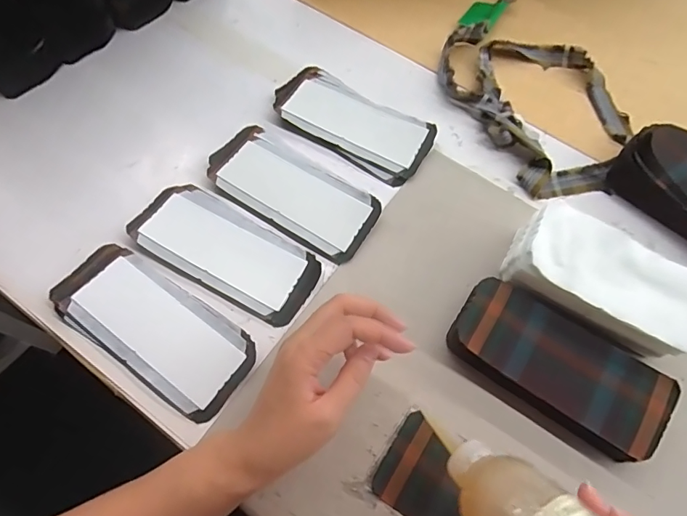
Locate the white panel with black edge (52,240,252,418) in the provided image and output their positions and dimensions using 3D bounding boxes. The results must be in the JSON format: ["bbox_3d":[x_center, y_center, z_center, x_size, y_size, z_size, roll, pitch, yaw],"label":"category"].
[{"bbox_3d":[-0.158,0.057,0.380,0.173,0.014,0.076,32,70,12],"label":"white panel with black edge"}]

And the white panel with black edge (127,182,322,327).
[{"bbox_3d":[-0.107,-0.008,0.412,0.171,0.009,0.078,31,69,11],"label":"white panel with black edge"}]

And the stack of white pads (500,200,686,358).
[{"bbox_3d":[0.218,0.022,0.387,0.150,0.058,0.085,33,70,12],"label":"stack of white pads"}]

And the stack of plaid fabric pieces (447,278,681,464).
[{"bbox_3d":[0.172,0.088,0.370,0.167,0.028,0.083,33,70,12],"label":"stack of plaid fabric pieces"}]

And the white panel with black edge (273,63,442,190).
[{"bbox_3d":[0.008,-0.145,0.482,0.172,0.010,0.084,34,70,13],"label":"white panel with black edge"}]

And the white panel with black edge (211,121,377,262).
[{"bbox_3d":[-0.051,-0.067,0.445,0.173,0.010,0.084,35,70,13],"label":"white panel with black edge"}]

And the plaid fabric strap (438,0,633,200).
[{"bbox_3d":[0.206,-0.191,0.503,0.168,0.023,0.273,-28,70,-13],"label":"plaid fabric strap"}]

